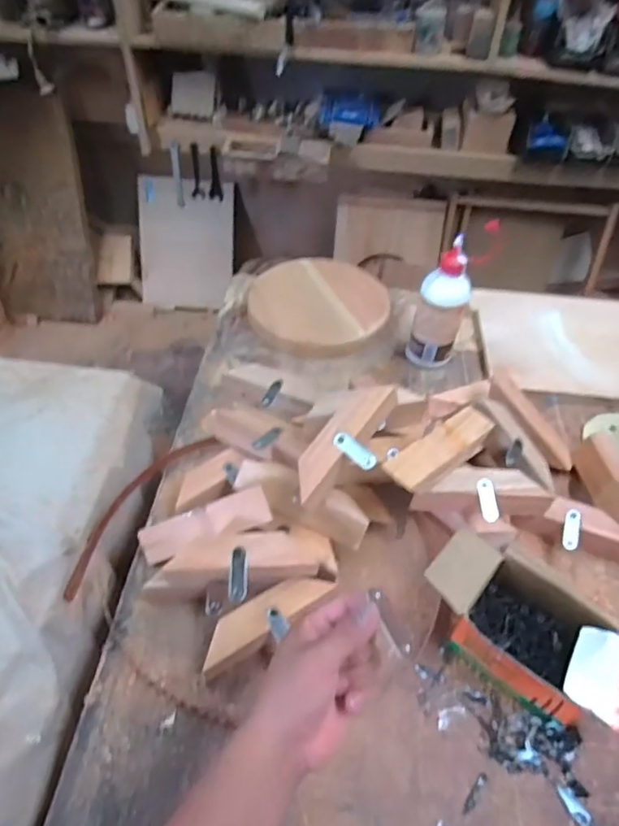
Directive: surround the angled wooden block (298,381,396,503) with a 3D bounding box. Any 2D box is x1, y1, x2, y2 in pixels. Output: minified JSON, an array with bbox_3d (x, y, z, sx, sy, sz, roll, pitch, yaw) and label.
[{"bbox_3d":[0.038,0.034,0.635,0.046,0.046,0.162,34,78,24],"label":"angled wooden block"}]

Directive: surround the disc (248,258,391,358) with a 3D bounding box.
[{"bbox_3d":[0.017,-0.192,0.975,0.232,0.040,0.239,8,48,4],"label":"disc"}]

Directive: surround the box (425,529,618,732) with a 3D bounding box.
[{"bbox_3d":[0.222,0.223,0.589,0.199,0.074,0.107,33,54,24],"label":"box"}]

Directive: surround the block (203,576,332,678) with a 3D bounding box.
[{"bbox_3d":[-0.045,0.213,0.588,0.154,0.024,0.042,-27,55,-27],"label":"block"}]

